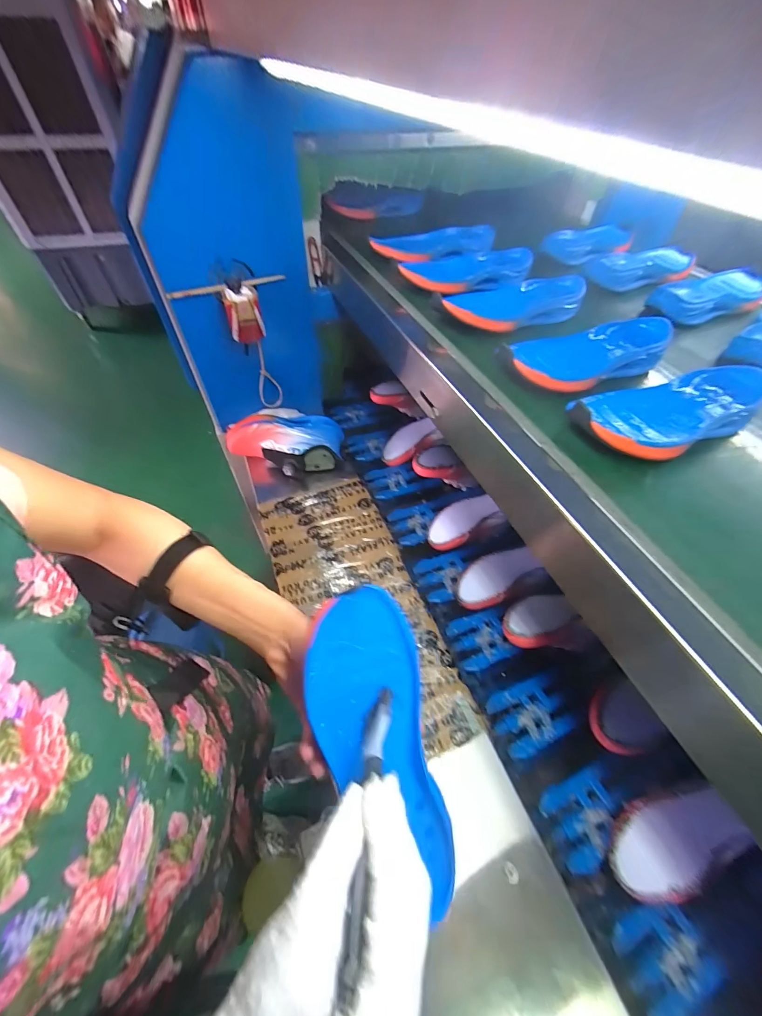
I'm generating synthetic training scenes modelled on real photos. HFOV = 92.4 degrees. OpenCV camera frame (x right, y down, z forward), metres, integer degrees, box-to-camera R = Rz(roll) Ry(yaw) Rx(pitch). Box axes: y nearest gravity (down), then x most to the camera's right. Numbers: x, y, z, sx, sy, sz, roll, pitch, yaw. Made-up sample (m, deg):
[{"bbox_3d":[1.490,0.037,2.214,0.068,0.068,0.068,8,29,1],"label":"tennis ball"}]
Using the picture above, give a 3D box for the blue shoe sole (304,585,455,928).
[{"bbox_3d":[0.002,0.195,0.310,0.099,0.024,0.246,-17,85,-16],"label":"blue shoe sole"}]

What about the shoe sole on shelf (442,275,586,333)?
[{"bbox_3d":[0.206,-0.313,0.563,0.230,0.038,0.115,-3,52,-6],"label":"shoe sole on shelf"}]

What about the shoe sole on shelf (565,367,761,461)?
[{"bbox_3d":[0.335,-0.108,0.416,0.248,0.041,0.100,-12,53,-12],"label":"shoe sole on shelf"}]

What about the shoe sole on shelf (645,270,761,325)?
[{"bbox_3d":[0.562,-0.360,0.620,0.258,0.034,0.088,-17,54,-16],"label":"shoe sole on shelf"}]

